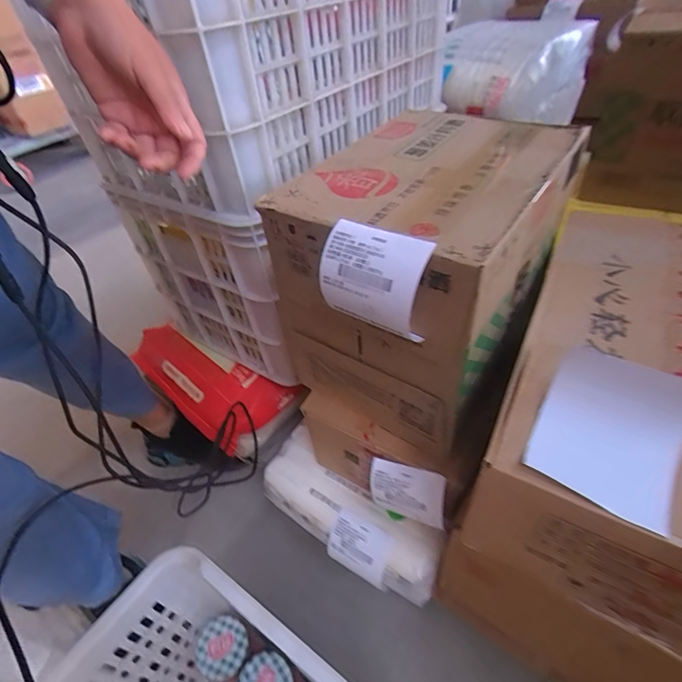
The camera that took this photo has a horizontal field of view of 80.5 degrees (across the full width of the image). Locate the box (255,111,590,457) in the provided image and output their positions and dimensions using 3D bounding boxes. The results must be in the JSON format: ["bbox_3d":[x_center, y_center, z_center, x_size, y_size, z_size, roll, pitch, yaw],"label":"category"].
[{"bbox_3d":[0.080,-0.064,0.429,0.201,0.238,0.260,26,52,27],"label":"box"}]

